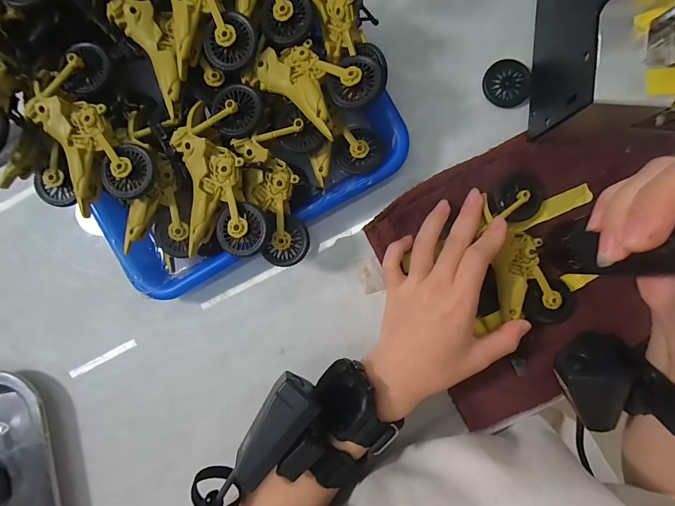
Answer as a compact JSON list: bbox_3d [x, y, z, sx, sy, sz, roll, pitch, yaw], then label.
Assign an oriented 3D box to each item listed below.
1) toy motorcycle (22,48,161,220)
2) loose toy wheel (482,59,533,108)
[{"bbox_3d":[-0.172,-0.084,0.243,0.058,0.026,0.111,-28,89,2],"label":"toy motorcycle"},{"bbox_3d":[0.140,-0.140,0.283,0.037,0.004,0.036,0,89,3],"label":"loose toy wheel"}]

